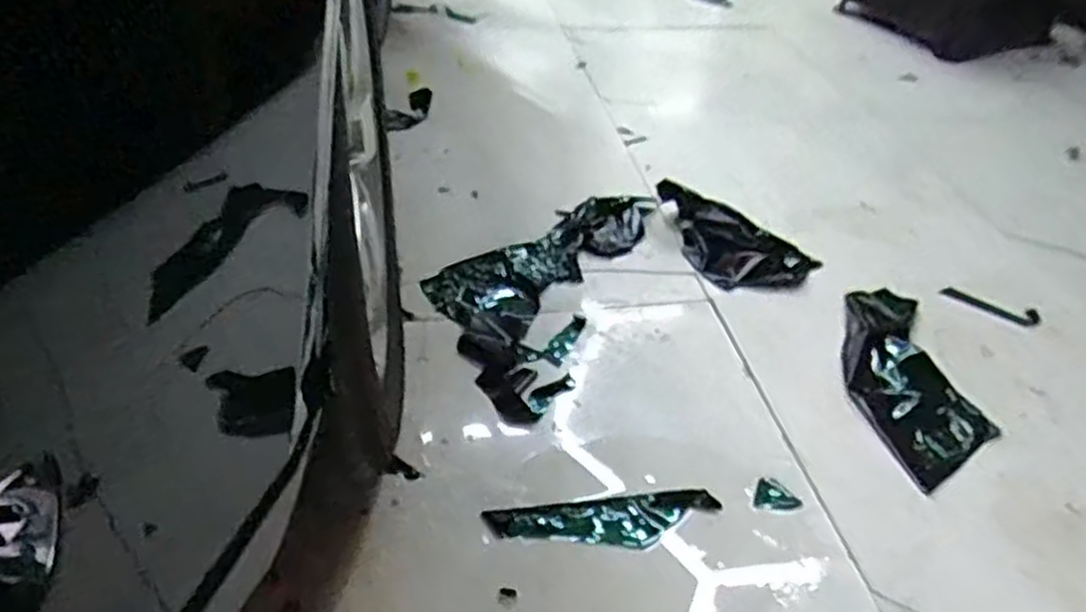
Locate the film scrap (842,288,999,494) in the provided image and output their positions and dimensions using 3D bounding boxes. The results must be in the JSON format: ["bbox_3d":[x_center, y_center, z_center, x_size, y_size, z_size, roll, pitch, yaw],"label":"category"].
[{"bbox_3d":[0.518,0.082,1.127,0.196,0.038,0.395,0,38,-6],"label":"film scrap"}]

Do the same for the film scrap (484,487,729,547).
[{"bbox_3d":[0.075,0.248,0.906,0.266,0.009,0.066,-6,39,-13],"label":"film scrap"}]

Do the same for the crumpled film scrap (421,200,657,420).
[{"bbox_3d":[-0.020,-0.053,1.252,0.272,0.049,0.584,14,39,13],"label":"crumpled film scrap"}]

